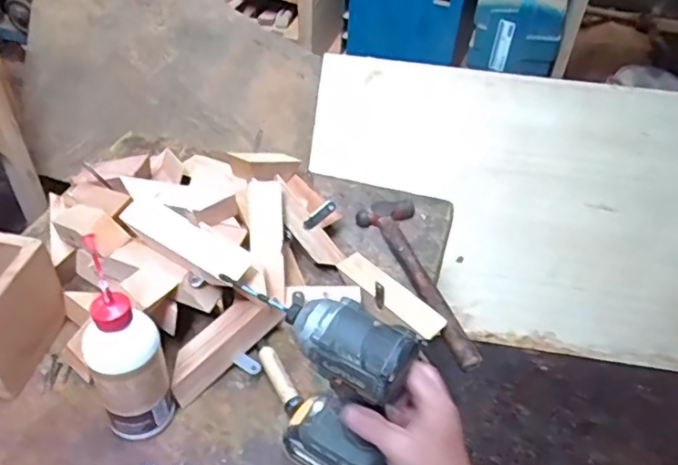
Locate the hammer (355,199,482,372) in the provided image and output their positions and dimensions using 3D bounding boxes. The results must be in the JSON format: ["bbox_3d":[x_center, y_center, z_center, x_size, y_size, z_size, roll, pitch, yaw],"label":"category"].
[{"bbox_3d":[0.131,0.056,0.822,0.091,0.027,0.301,-17,48,-18],"label":"hammer"}]

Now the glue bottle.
[{"bbox_3d":[-0.213,0.117,0.576,0.070,0.237,0.059,-22,49,-23],"label":"glue bottle"}]

